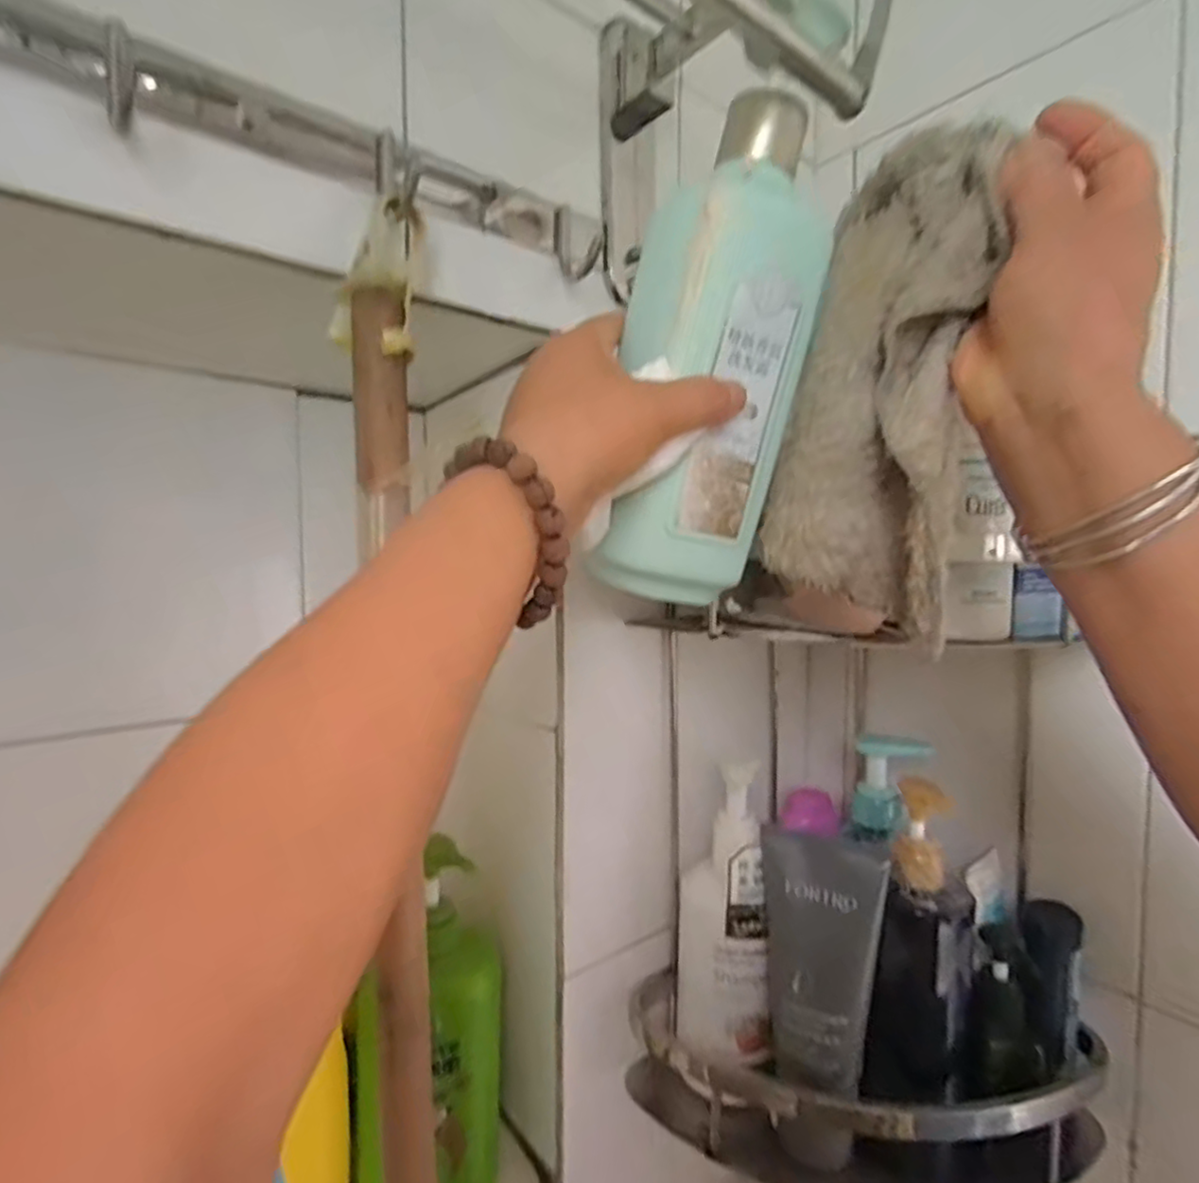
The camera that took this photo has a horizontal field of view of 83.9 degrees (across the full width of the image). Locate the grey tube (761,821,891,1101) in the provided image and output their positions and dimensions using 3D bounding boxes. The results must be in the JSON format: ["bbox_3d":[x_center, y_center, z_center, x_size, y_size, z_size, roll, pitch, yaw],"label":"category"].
[{"bbox_3d":[0.133,0.219,0.397,0.069,0.139,0.038,1,4,16],"label":"grey tube"}]

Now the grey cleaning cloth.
[{"bbox_3d":[0.123,-0.089,0.290,0.039,0.198,0.084,-4,14,-43],"label":"grey cleaning cloth"}]

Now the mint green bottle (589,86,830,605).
[{"bbox_3d":[0.047,-0.111,0.311,0.086,0.224,0.051,7,9,-22],"label":"mint green bottle"}]

